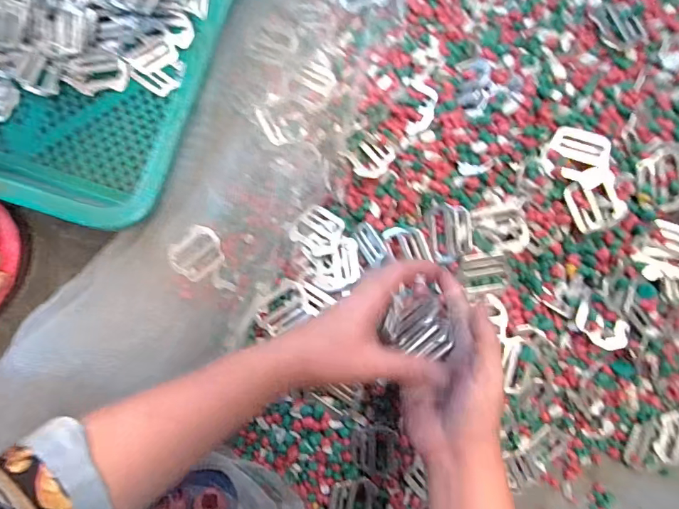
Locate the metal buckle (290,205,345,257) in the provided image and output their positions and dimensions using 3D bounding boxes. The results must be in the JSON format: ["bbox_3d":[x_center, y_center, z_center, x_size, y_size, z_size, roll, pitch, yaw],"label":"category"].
[{"bbox_3d":[-0.022,-0.025,0.469,0.054,0.008,0.047,32,81,21],"label":"metal buckle"}]

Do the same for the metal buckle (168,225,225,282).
[{"bbox_3d":[-0.152,-0.001,0.467,0.056,0.006,0.049,-33,89,-7],"label":"metal buckle"}]

